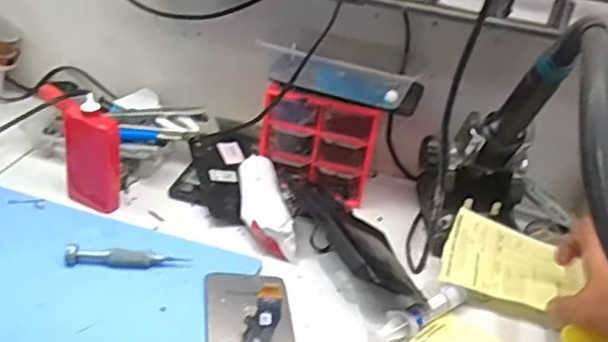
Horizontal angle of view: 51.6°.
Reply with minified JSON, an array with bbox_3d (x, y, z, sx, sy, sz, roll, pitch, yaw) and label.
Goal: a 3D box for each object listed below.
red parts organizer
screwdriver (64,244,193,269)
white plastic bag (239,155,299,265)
[{"bbox_3d":[0.018,-0.039,0.715,0.127,0.113,0.062,14,31,9],"label":"red parts organizer"},{"bbox_3d":[-0.159,0.078,0.567,0.107,0.014,0.014,3,31,-9],"label":"screwdriver"},{"bbox_3d":[-0.044,0.034,0.663,0.045,0.026,0.143,-2,32,-17],"label":"white plastic bag"}]

